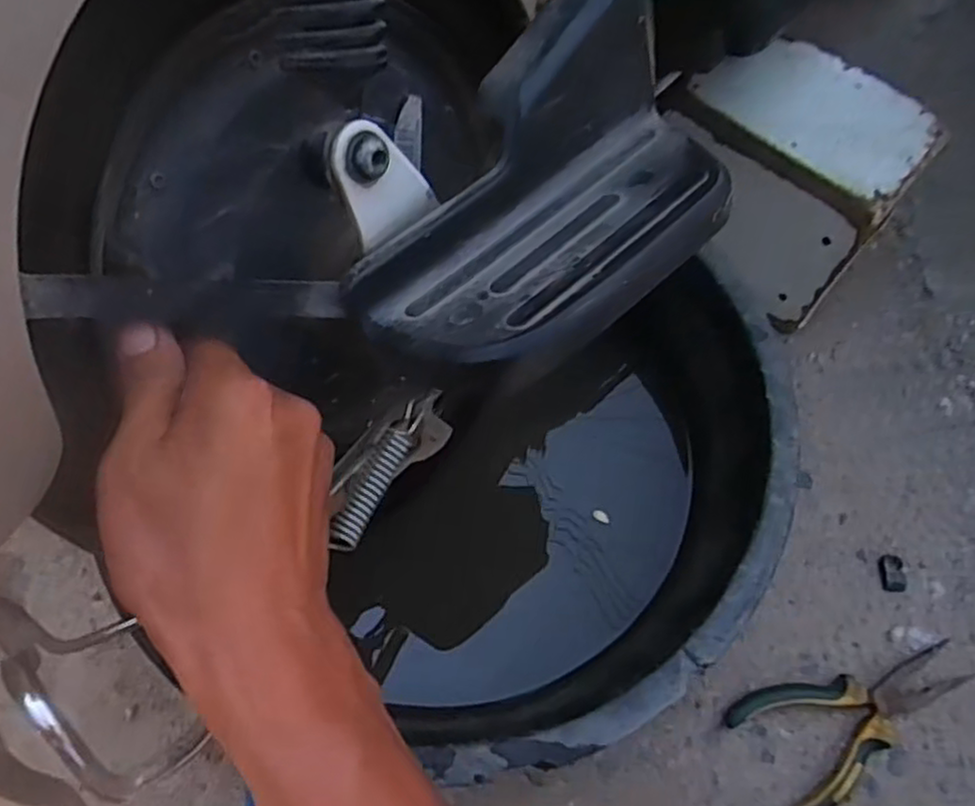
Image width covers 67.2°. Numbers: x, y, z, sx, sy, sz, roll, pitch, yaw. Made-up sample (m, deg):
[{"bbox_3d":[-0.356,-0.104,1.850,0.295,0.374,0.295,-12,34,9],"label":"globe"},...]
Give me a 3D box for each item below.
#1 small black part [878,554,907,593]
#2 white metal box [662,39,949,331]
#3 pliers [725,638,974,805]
[{"bbox_3d":[0.328,0.137,0.595,0.019,0.005,0.031,11,59,0],"label":"small black part"},{"bbox_3d":[0.268,-0.203,0.654,0.147,0.136,0.185,-39,71,-25],"label":"white metal box"},{"bbox_3d":[0.273,0.232,0.534,0.181,0.020,0.084,-14,63,-15],"label":"pliers"}]

